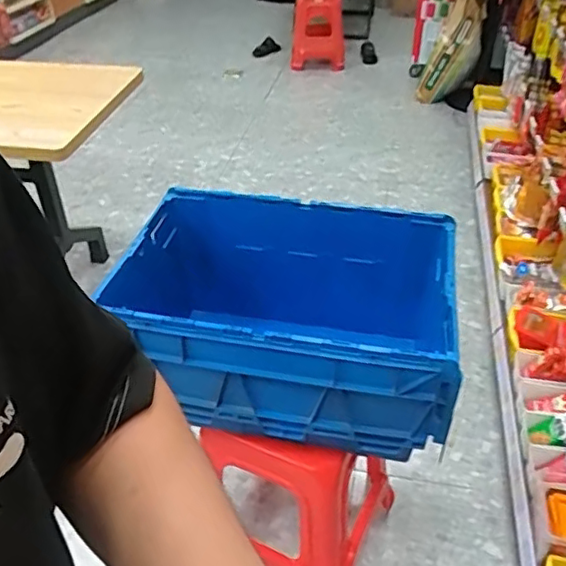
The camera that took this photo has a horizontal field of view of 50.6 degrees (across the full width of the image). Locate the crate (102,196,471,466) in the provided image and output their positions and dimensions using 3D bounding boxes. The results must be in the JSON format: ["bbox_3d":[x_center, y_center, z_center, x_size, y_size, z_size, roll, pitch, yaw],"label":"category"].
[{"bbox_3d":[0.013,0.084,1.156,0.605,0.308,0.445,7,39,10],"label":"crate"}]

